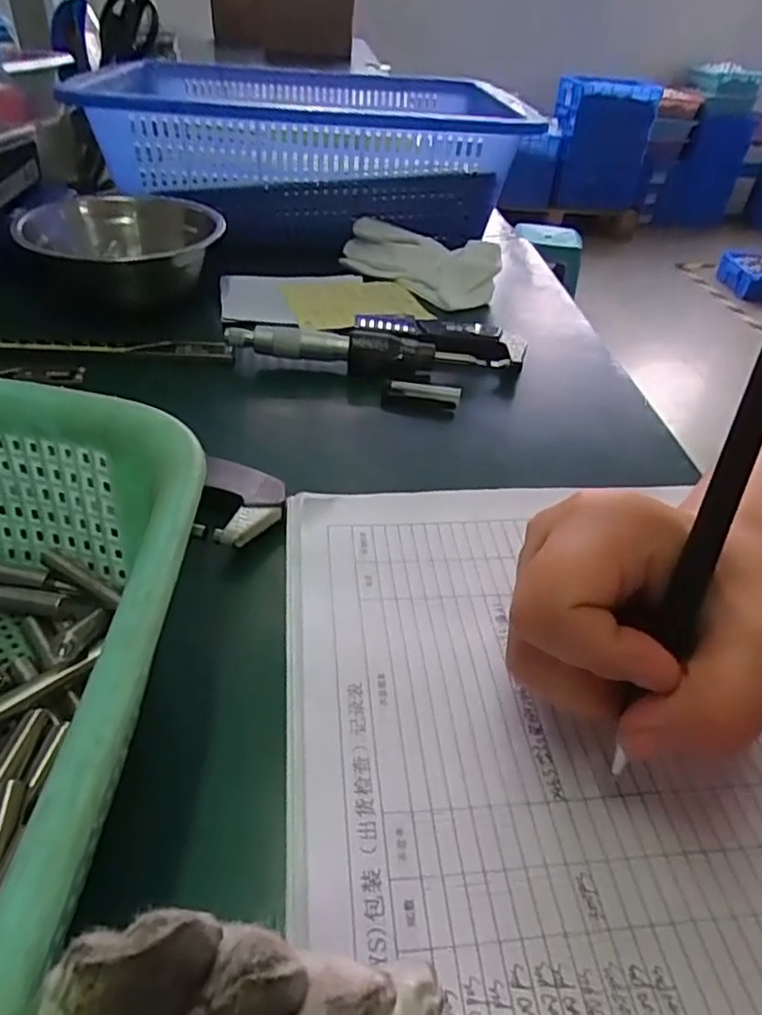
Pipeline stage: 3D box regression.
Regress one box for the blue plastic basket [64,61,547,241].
[{"bbox_3d":[-0.057,-0.312,0.558,0.334,0.112,0.256,1,39,-5],"label":"blue plastic basket"}]

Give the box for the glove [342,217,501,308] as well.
[{"bbox_3d":[0.031,-0.192,0.493,0.121,0.034,0.055,26,43,24],"label":"glove"}]

